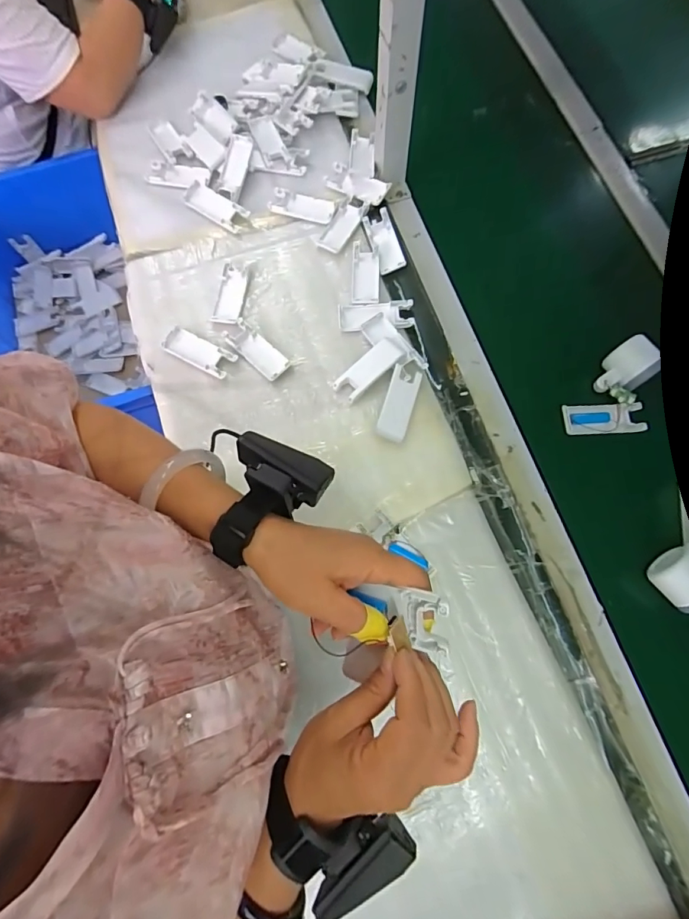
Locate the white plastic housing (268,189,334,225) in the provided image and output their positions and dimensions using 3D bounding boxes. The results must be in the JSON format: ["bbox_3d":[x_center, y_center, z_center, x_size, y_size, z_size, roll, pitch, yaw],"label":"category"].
[{"bbox_3d":[-0.066,-0.394,0.694,0.101,0.009,0.042,16,75,6],"label":"white plastic housing"}]

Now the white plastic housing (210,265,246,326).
[{"bbox_3d":[-0.163,-0.238,0.646,0.040,0.010,0.091,6,74,3],"label":"white plastic housing"}]

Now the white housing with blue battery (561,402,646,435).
[{"bbox_3d":[0.345,-0.054,0.591,0.102,0.014,0.040,-2,74,1],"label":"white housing with blue battery"}]

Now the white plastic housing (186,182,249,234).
[{"bbox_3d":[-0.199,-0.389,0.688,0.100,0.012,0.040,32,77,10],"label":"white plastic housing"}]

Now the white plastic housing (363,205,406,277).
[{"bbox_3d":[0.060,-0.326,0.666,0.041,0.007,0.106,-15,74,-3],"label":"white plastic housing"}]

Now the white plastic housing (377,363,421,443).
[{"bbox_3d":[0.072,-0.073,0.588,0.038,0.015,0.099,16,75,6],"label":"white plastic housing"}]

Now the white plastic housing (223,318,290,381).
[{"bbox_3d":[-0.122,-0.152,0.619,0.102,0.010,0.039,43,79,12],"label":"white plastic housing"}]

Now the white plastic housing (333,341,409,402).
[{"bbox_3d":[0.033,-0.122,0.605,0.099,0.019,0.041,-39,77,-9],"label":"white plastic housing"}]

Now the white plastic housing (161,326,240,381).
[{"bbox_3d":[-0.202,-0.148,0.619,0.101,0.011,0.040,26,77,9],"label":"white plastic housing"}]

